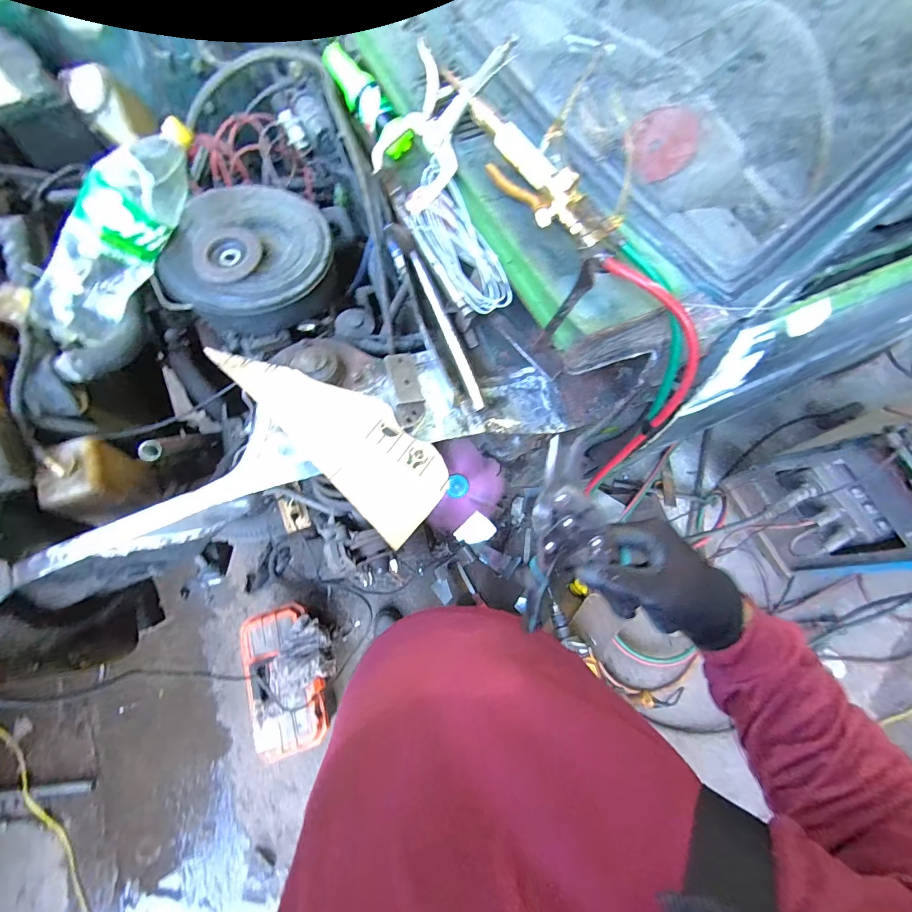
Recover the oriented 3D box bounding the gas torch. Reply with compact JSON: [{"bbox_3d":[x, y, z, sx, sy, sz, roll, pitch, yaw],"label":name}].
[{"bbox_3d":[0.080,-0.390,0.526,0.061,0.059,0.344,-35,75,-13],"label":"gas torch"}]

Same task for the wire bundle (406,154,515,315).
[{"bbox_3d":[-0.004,-0.298,0.550,0.078,0.042,0.220,-29,87,-12],"label":"wire bundle"}]

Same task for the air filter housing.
[{"bbox_3d":[-0.315,-0.309,0.614,0.234,0.088,0.237,1,70,-2],"label":"air filter housing"}]

